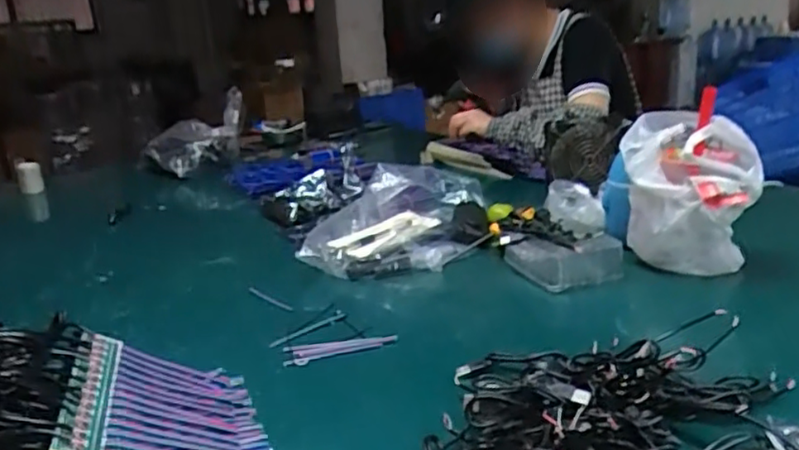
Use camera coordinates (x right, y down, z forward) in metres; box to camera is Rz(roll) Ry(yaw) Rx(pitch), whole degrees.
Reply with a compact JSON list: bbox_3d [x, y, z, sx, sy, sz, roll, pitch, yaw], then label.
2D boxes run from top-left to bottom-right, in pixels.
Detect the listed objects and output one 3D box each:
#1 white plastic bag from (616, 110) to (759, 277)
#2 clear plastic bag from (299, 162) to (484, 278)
[{"bbox_3d":[0.337,-0.034,0.766,0.148,0.174,0.105,2,17,20],"label":"white plastic bag"},{"bbox_3d":[0.005,-0.026,0.980,0.236,0.092,0.344,-1,17,11],"label":"clear plastic bag"}]

